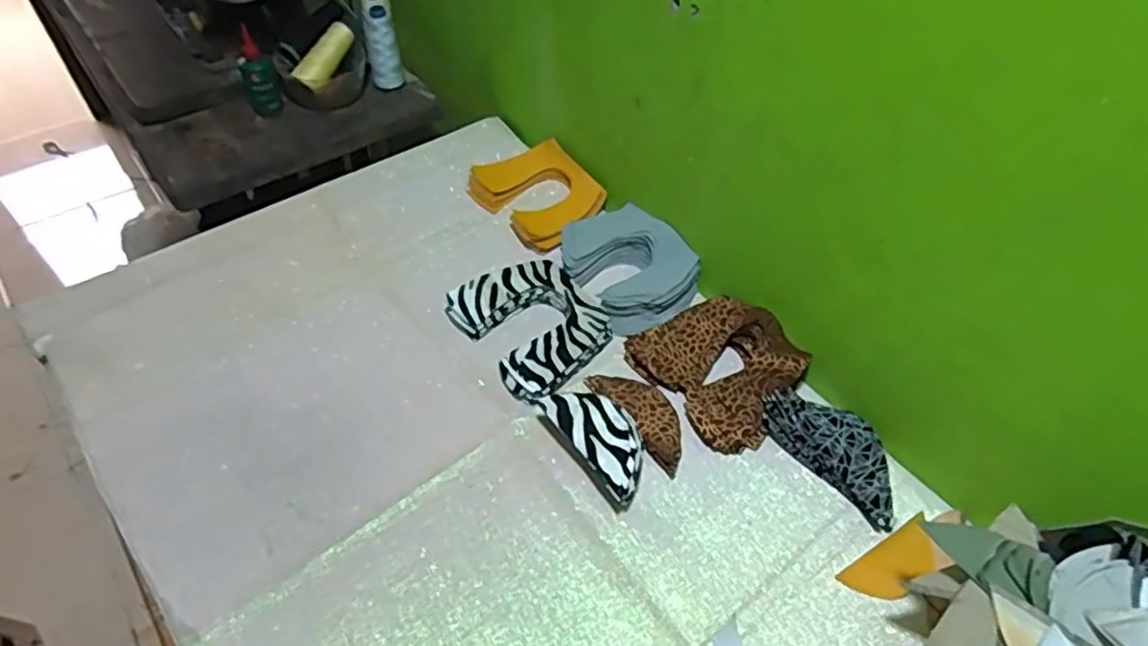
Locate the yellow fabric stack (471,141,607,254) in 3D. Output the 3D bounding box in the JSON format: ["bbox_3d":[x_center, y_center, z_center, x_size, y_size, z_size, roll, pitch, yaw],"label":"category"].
[{"bbox_3d":[-0.046,-0.162,0.880,0.126,0.046,0.162,-30,59,-26],"label":"yellow fabric stack"}]

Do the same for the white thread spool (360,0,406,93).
[{"bbox_3d":[-0.278,-0.404,1.011,0.049,0.130,0.042,-9,52,-12],"label":"white thread spool"}]

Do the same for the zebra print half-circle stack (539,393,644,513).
[{"bbox_3d":[0.023,0.109,0.648,0.065,0.052,0.125,-26,58,-24],"label":"zebra print half-circle stack"}]

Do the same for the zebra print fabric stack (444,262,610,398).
[{"bbox_3d":[-0.042,0.001,0.744,0.134,0.036,0.157,-30,59,-26],"label":"zebra print fabric stack"}]

